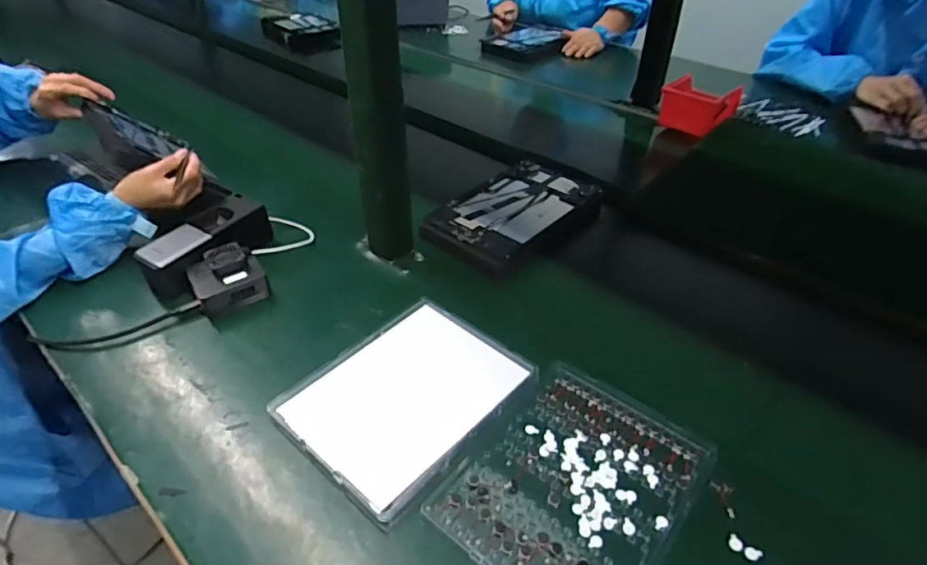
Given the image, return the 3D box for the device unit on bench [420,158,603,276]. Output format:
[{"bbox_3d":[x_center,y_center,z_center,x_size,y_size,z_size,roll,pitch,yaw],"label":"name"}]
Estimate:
[{"bbox_3d":[0.075,-0.104,0.775,0.159,0.020,0.268,30,48,30],"label":"device unit on bench"}]

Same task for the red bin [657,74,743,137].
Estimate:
[{"bbox_3d":[0.454,-0.345,1.033,0.136,0.072,0.100,-29,49,-31],"label":"red bin"}]

